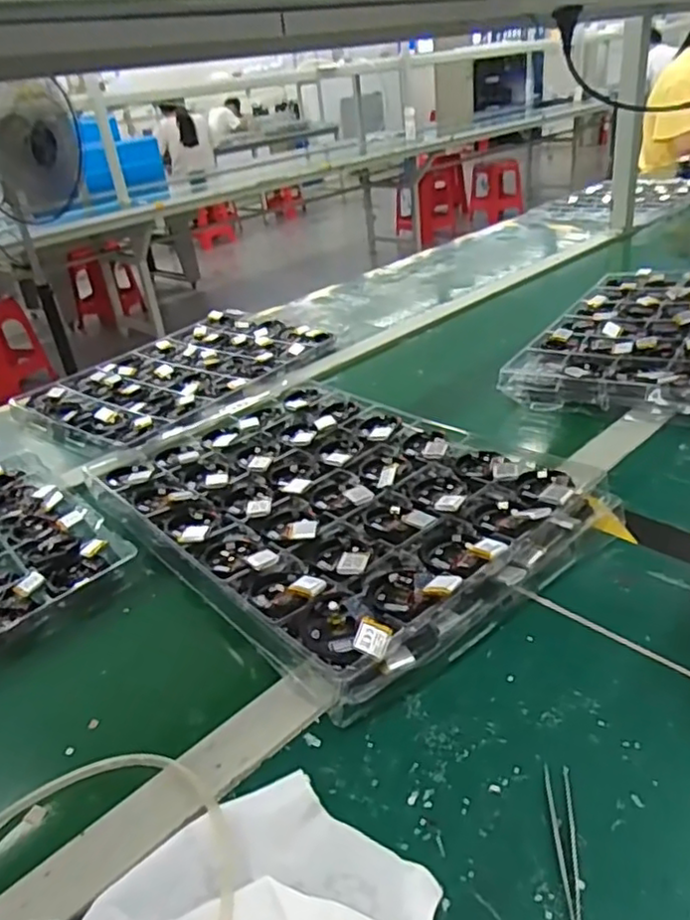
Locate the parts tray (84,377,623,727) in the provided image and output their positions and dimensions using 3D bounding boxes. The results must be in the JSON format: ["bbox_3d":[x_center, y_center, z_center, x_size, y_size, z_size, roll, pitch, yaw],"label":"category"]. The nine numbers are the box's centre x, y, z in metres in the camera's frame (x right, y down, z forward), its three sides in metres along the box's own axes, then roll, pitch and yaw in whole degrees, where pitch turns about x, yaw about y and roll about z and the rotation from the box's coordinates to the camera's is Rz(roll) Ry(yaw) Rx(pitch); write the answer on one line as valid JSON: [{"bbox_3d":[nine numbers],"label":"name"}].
[{"bbox_3d":[-0.026,0.024,0.627,0.300,0.046,0.444,-28,35,-31],"label":"parts tray"}]

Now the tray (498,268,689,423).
[{"bbox_3d":[0.430,-0.171,0.848,0.306,0.052,0.451,15,37,34],"label":"tray"}]

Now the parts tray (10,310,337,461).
[{"bbox_3d":[-0.243,-0.131,0.974,0.314,0.023,0.432,16,38,36],"label":"parts tray"}]

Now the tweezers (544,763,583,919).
[{"bbox_3d":[0.113,0.204,0.326,0.013,0.010,0.114,-1,31,11],"label":"tweezers"}]

